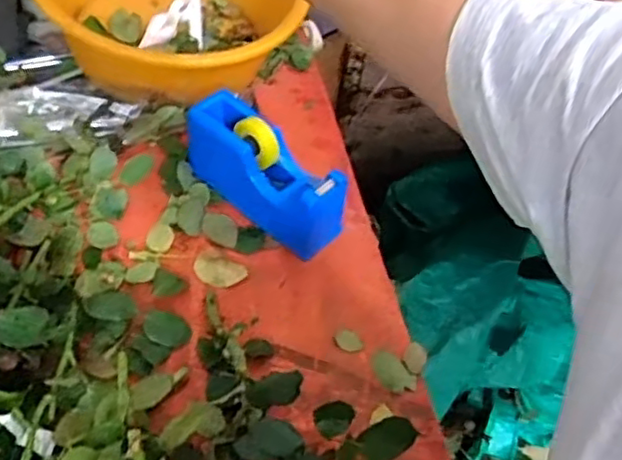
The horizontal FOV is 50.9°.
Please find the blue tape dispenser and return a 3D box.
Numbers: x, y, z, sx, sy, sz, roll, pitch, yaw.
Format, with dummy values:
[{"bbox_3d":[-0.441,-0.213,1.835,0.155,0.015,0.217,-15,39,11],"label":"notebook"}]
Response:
[{"bbox_3d":[-0.055,-0.066,0.744,0.208,0.098,0.062,37,57,21],"label":"blue tape dispenser"}]

